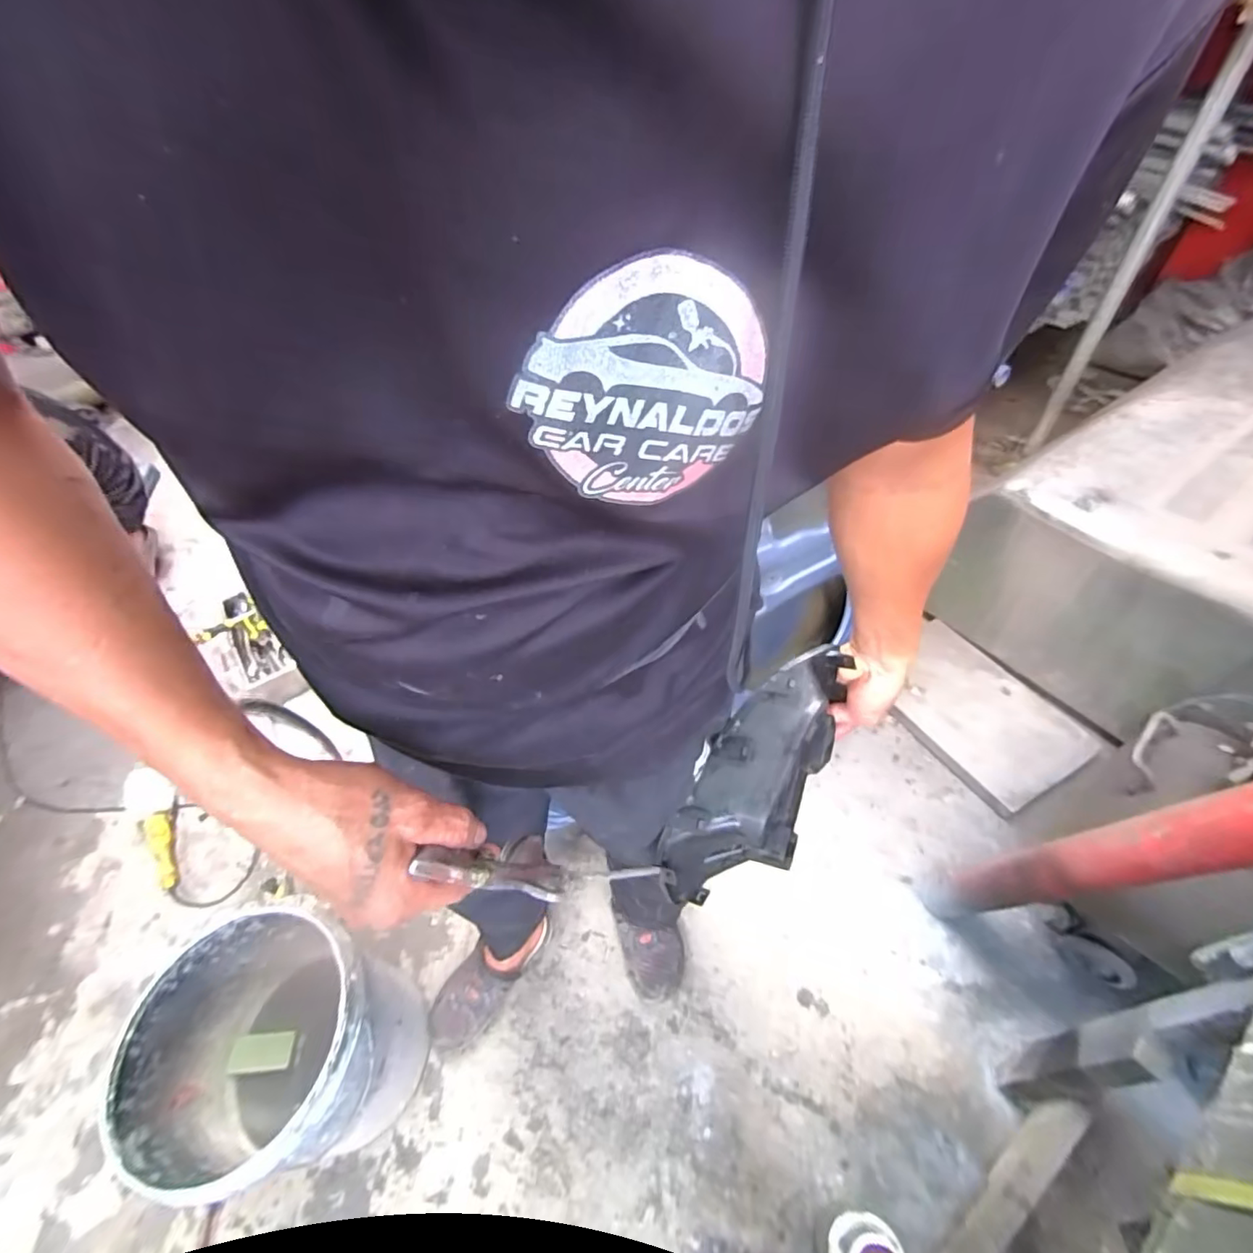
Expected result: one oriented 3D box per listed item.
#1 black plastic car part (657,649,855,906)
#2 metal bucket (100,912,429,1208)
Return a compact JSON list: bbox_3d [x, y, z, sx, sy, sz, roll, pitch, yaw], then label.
[{"bbox_3d":[0.137,0.162,0.584,0.109,0.080,0.296,32,91,23],"label":"black plastic car part"},{"bbox_3d":[-0.504,0.626,0.851,0.301,0.308,0.283,-3,50,3],"label":"metal bucket"}]

